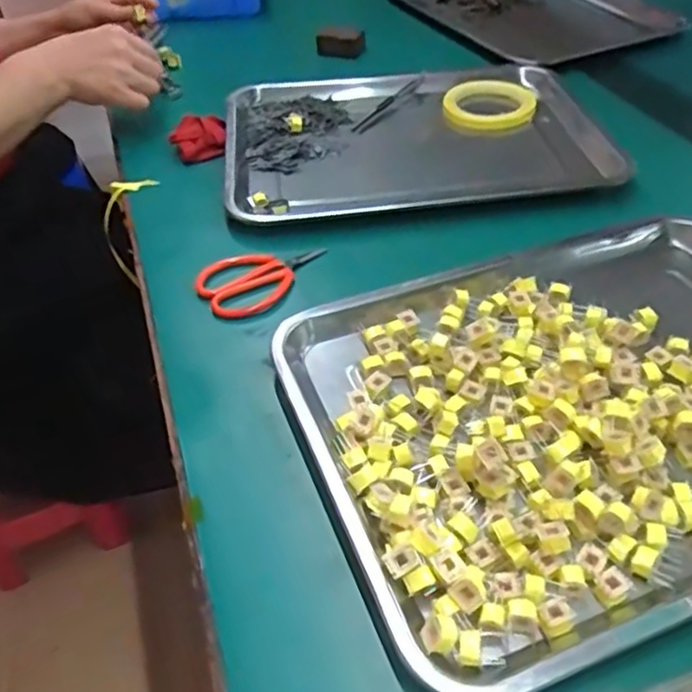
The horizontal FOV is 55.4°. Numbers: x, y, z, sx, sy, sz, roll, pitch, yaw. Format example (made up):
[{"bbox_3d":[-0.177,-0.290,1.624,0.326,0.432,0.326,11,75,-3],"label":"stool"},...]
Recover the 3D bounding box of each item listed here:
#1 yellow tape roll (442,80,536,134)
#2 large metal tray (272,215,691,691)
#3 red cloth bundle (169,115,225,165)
[{"bbox_3d":[0.169,-0.284,0.772,0.102,0.016,0.102,-2,44,2],"label":"yellow tape roll"},{"bbox_3d":[0.169,0.026,0.435,0.385,0.028,0.286,-17,46,-13],"label":"large metal tray"},{"bbox_3d":[-0.158,-0.224,0.709,0.057,0.030,0.045,-11,45,-7],"label":"red cloth bundle"}]

